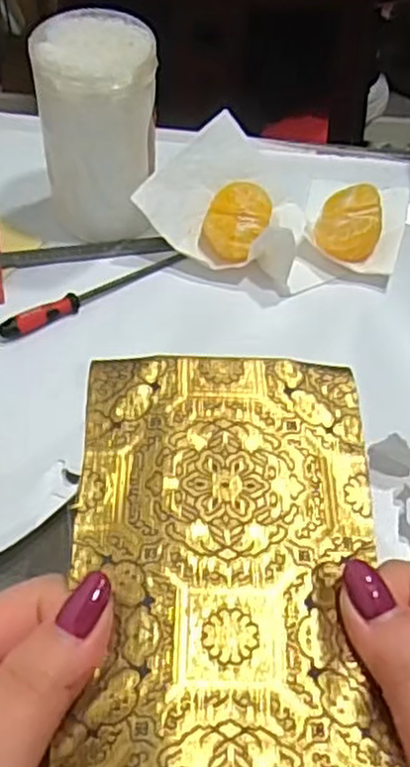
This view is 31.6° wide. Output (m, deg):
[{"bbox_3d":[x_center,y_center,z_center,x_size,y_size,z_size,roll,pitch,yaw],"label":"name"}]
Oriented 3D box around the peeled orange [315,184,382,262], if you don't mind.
[{"bbox_3d":[0.113,-0.124,0.570,0.047,0.033,0.065,18,56,9],"label":"peeled orange"}]

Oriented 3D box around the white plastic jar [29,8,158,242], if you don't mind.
[{"bbox_3d":[-0.078,-0.184,0.539,0.083,0.145,0.076,2,55,-2],"label":"white plastic jar"}]

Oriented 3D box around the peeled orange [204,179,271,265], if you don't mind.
[{"bbox_3d":[0.023,-0.122,0.566,0.046,0.036,0.065,17,55,9],"label":"peeled orange"}]

